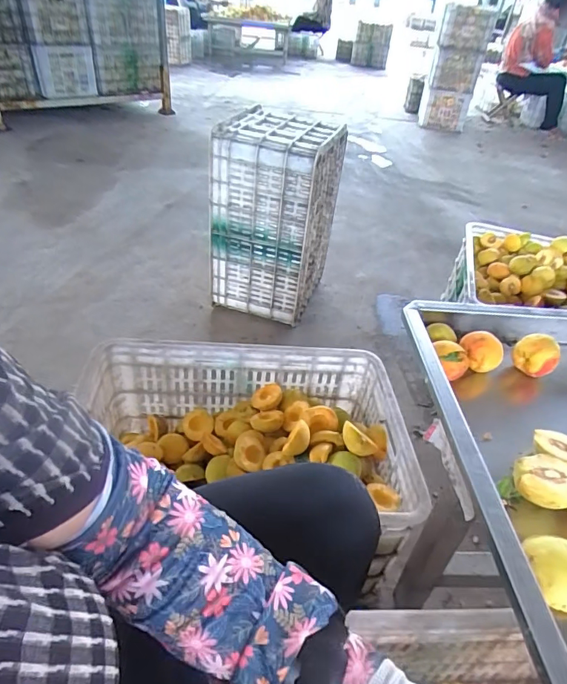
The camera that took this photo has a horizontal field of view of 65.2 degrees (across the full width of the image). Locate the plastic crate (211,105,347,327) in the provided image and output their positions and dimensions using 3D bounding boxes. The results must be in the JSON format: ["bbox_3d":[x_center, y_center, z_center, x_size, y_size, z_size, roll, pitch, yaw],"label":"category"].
[{"bbox_3d":[-0.029,-0.343,1.281,0.278,0.514,0.275,15,40,11],"label":"plastic crate"}]

